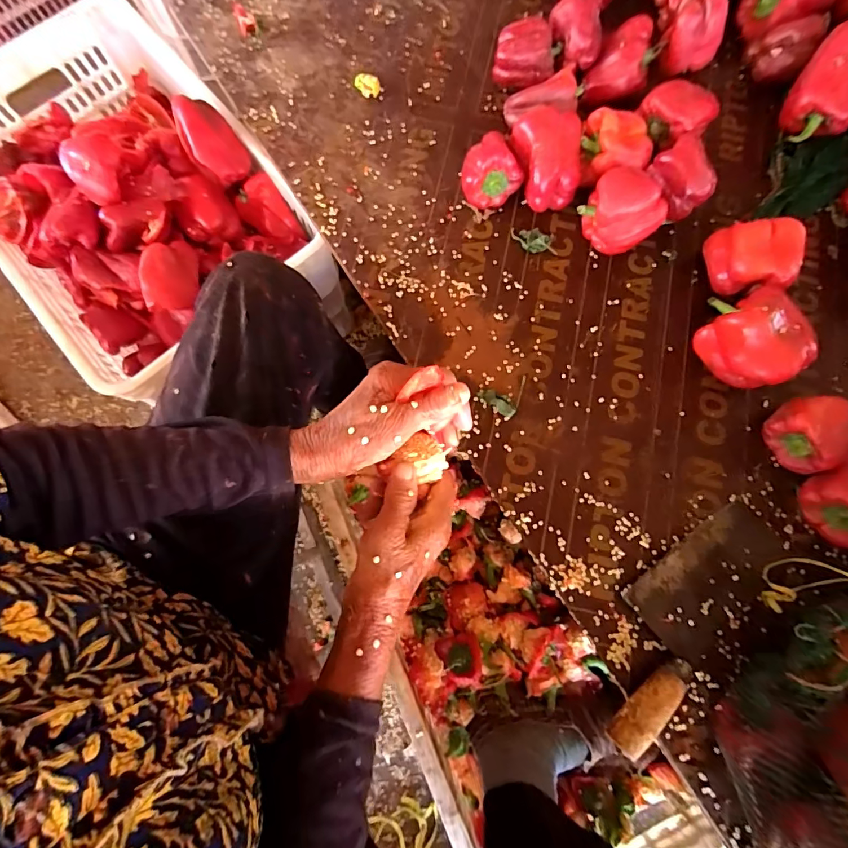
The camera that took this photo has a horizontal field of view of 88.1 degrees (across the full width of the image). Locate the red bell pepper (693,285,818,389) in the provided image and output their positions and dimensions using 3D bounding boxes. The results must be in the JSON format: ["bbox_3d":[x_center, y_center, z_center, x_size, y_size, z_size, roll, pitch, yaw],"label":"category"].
[{"bbox_3d":[0.328,-0.085,0.441,0.076,0.076,0.098,-39,80,-7],"label":"red bell pepper"}]

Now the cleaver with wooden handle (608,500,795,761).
[{"bbox_3d":[0.246,0.178,0.401,0.244,0.042,0.100,-34,80,-6],"label":"cleaver with wooden handle"}]

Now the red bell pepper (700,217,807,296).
[{"bbox_3d":[0.344,-0.171,0.470,0.073,0.070,0.074,2,78,1],"label":"red bell pepper"}]

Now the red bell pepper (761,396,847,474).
[{"bbox_3d":[0.380,0.010,0.429,0.065,0.052,0.067,0,77,1],"label":"red bell pepper"}]

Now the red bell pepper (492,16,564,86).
[{"bbox_3d":[0.124,-0.446,0.532,0.074,0.058,0.057,12,78,3],"label":"red bell pepper"}]

